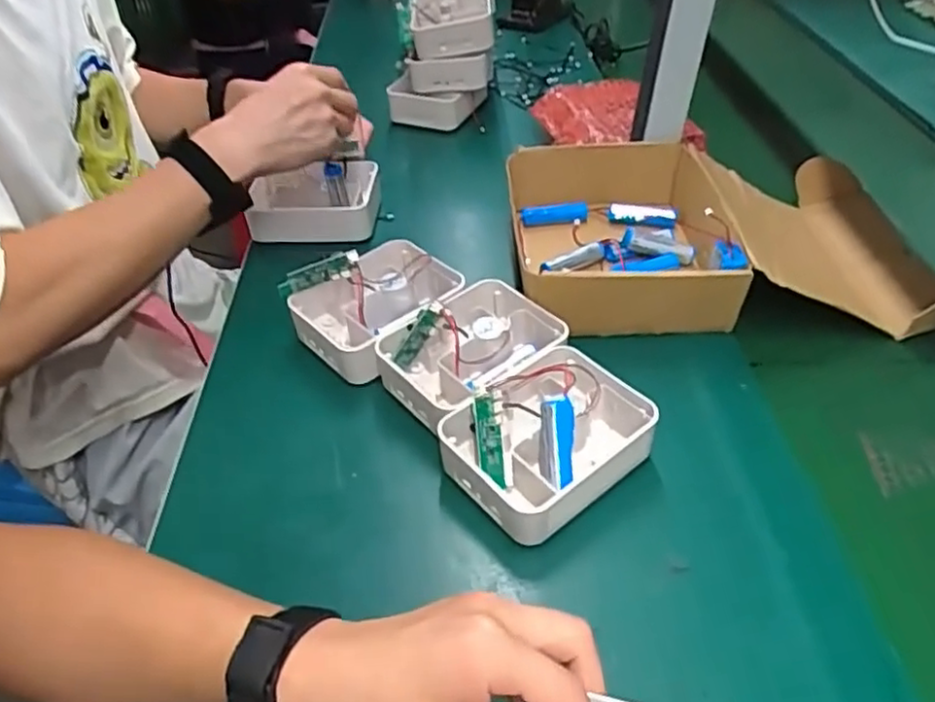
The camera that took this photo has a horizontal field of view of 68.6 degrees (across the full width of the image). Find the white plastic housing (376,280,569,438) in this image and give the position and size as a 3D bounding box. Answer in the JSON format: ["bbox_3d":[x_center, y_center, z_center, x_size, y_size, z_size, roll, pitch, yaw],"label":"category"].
[{"bbox_3d":[0.004,0.004,0.541,0.132,0.054,0.103,-33,49,-30],"label":"white plastic housing"}]

